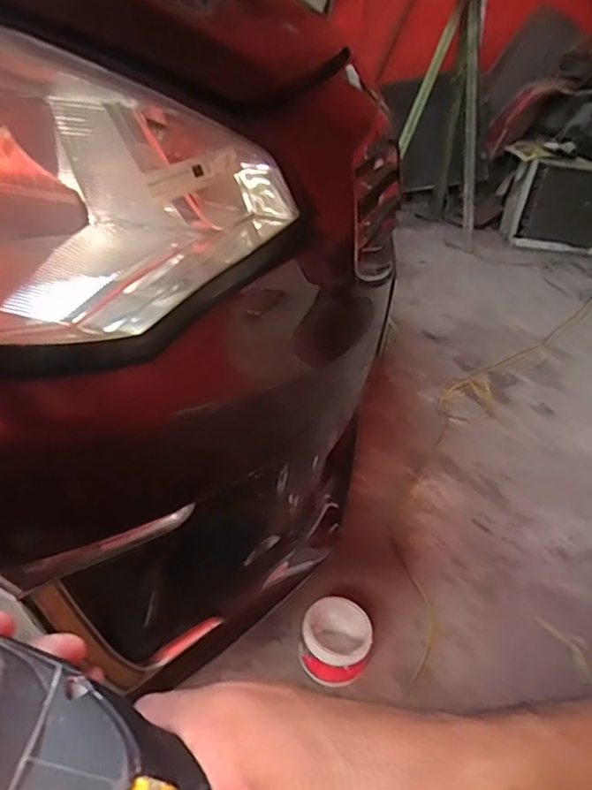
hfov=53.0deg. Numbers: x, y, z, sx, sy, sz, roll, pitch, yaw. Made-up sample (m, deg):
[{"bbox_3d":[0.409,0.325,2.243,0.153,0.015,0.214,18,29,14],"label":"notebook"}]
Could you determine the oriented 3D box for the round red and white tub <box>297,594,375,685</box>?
[{"bbox_3d":[0.061,0.382,0.917,0.101,0.085,0.112,10,35,4],"label":"round red and white tub"}]

